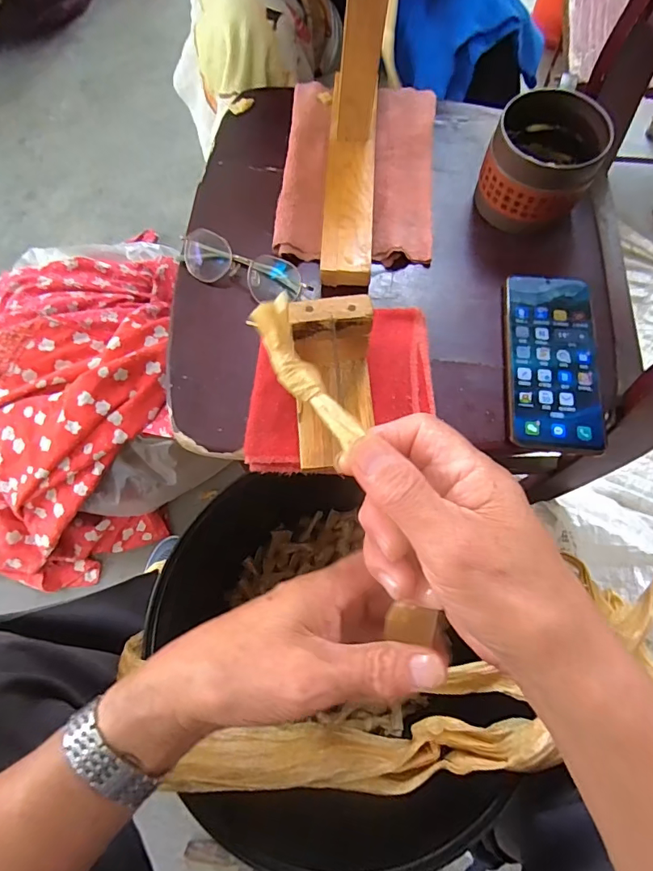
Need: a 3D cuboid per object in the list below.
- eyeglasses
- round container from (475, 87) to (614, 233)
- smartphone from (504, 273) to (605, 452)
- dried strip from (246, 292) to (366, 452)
[{"bbox_3d":[-0.077,-0.154,0.430,0.123,0.033,0.031,19,73,8],"label":"eyeglasses"},{"bbox_3d":[0.196,-0.247,0.423,0.093,0.079,0.108,39,76,13],"label":"round container"},{"bbox_3d":[0.193,-0.065,0.397,0.075,0.007,0.162,4,71,3],"label":"smartphone"},{"bbox_3d":[-0.009,-0.031,0.233,0.023,0.014,0.081,-33,84,-9],"label":"dried strip"}]

